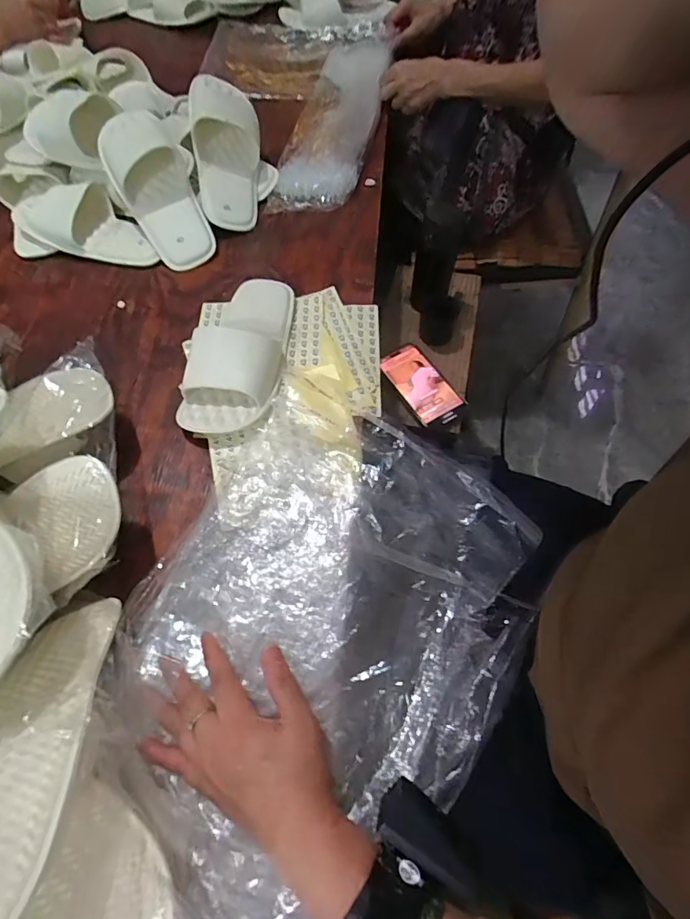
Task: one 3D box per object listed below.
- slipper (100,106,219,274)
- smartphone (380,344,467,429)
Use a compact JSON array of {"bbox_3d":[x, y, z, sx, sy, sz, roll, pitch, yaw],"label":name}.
[{"bbox_3d":[-0.252,-0.374,0.635,0.110,0.066,0.234,-27,93,-12],"label":"slipper"},{"bbox_3d":[0.119,-0.120,0.739,0.082,0.012,0.147,-29,65,-13],"label":"smartphone"}]

